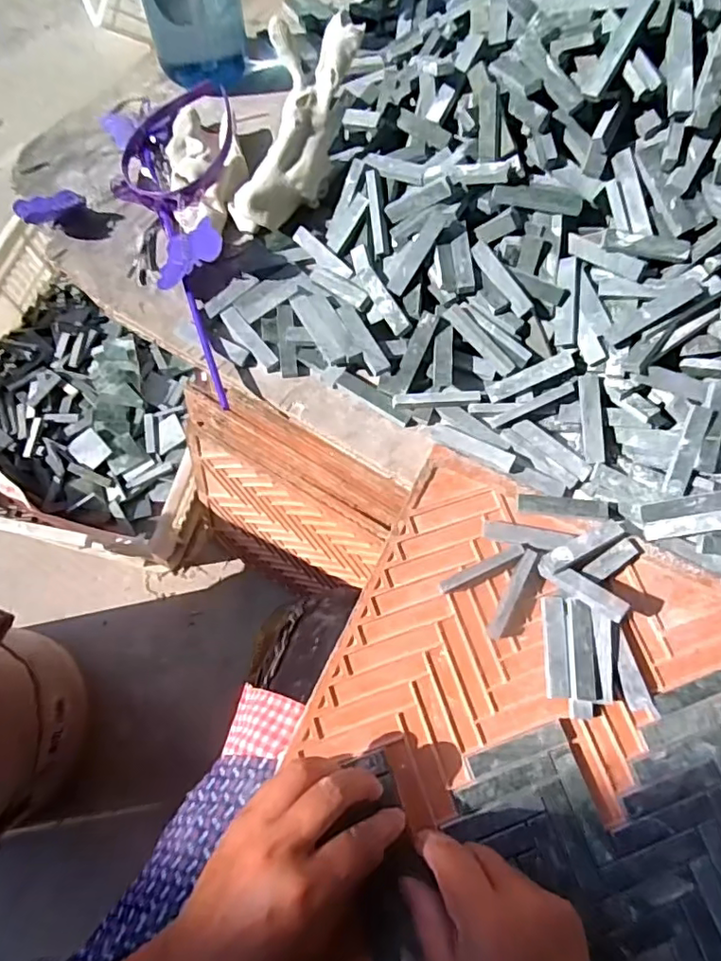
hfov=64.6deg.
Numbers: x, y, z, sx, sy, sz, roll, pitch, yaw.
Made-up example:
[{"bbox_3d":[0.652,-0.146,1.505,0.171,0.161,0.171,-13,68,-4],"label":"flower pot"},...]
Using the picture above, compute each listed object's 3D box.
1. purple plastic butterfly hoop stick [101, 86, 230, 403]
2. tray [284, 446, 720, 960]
[{"bbox_3d":[-0.135,-0.197,0.451,0.103,0.030,0.303,-14,73,-3],"label":"purple plastic butterfly hoop stick"},{"bbox_3d":[0.106,0.185,0.341,0.288,0.024,0.345,26,75,8],"label":"tray"}]

